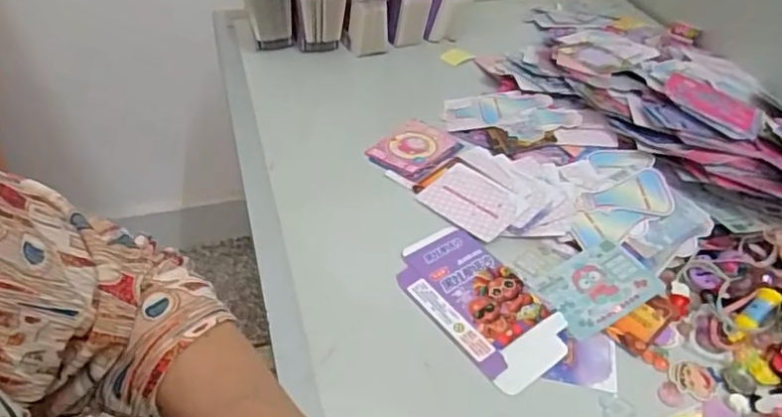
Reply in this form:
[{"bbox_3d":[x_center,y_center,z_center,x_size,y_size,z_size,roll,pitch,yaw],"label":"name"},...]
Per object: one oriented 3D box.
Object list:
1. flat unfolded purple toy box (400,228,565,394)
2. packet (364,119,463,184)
[{"bbox_3d":[0.069,0.072,0.474,0.084,0.006,0.146,-25,49,-28],"label":"flat unfolded purple toy box"},{"bbox_3d":[0.026,-0.061,0.622,0.075,0.006,0.089,27,47,25],"label":"packet"}]

